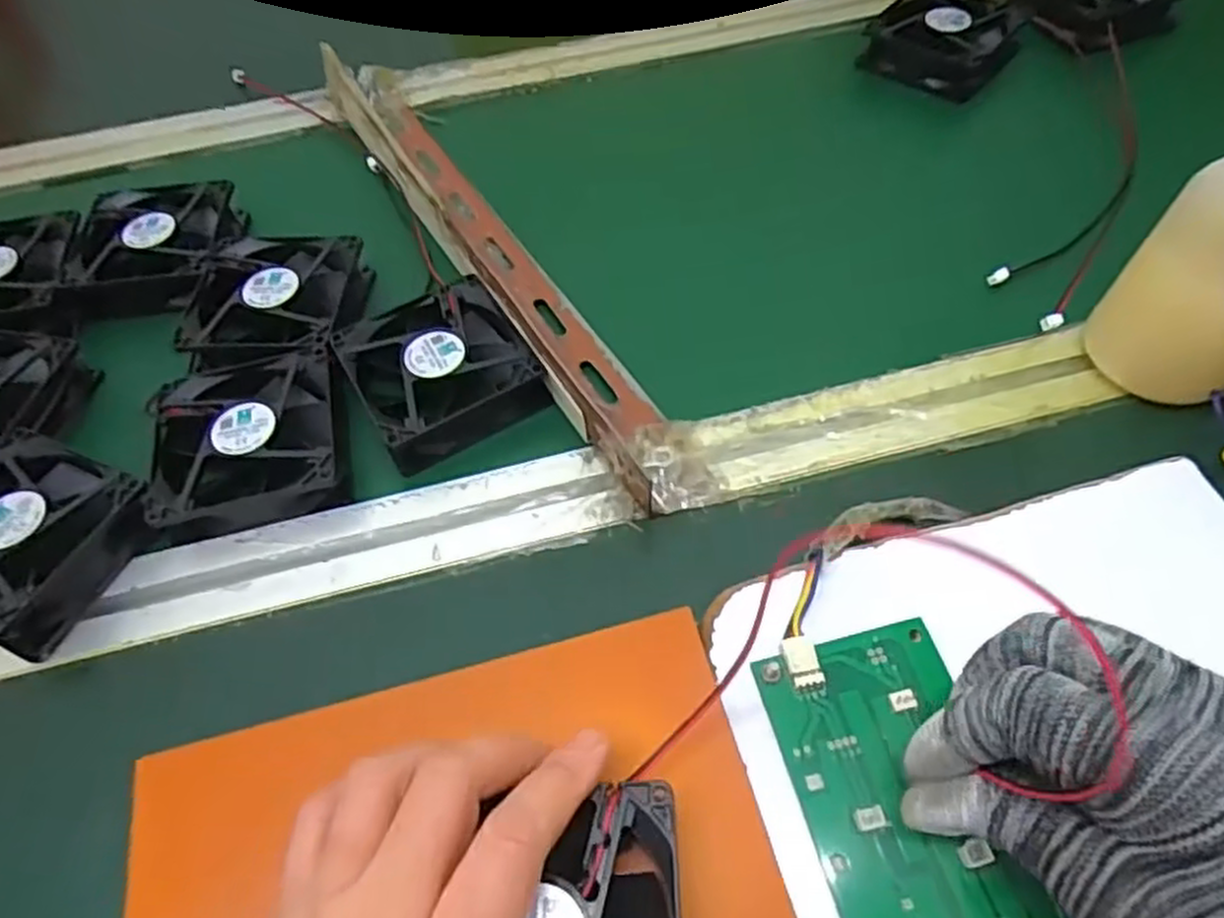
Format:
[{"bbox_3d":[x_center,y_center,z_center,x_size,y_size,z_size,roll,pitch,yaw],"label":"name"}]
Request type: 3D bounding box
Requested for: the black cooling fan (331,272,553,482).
[{"bbox_3d":[-0.083,-0.045,0.382,0.080,0.026,0.078,-28,54,-15],"label":"black cooling fan"}]

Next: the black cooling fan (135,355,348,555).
[{"bbox_3d":[-0.166,-0.007,0.361,0.086,0.027,0.085,-8,51,0],"label":"black cooling fan"}]

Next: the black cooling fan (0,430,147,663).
[{"bbox_3d":[-0.251,0.034,0.339,0.082,0.035,0.077,18,56,20],"label":"black cooling fan"}]

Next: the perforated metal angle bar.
[{"bbox_3d":[-0.073,-0.124,0.437,0.048,0.026,0.384,-27,53,-15],"label":"perforated metal angle bar"}]

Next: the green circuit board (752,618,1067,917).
[{"bbox_3d":[0.097,0.120,0.248,0.064,0.007,0.135,-14,57,-7],"label":"green circuit board"}]

